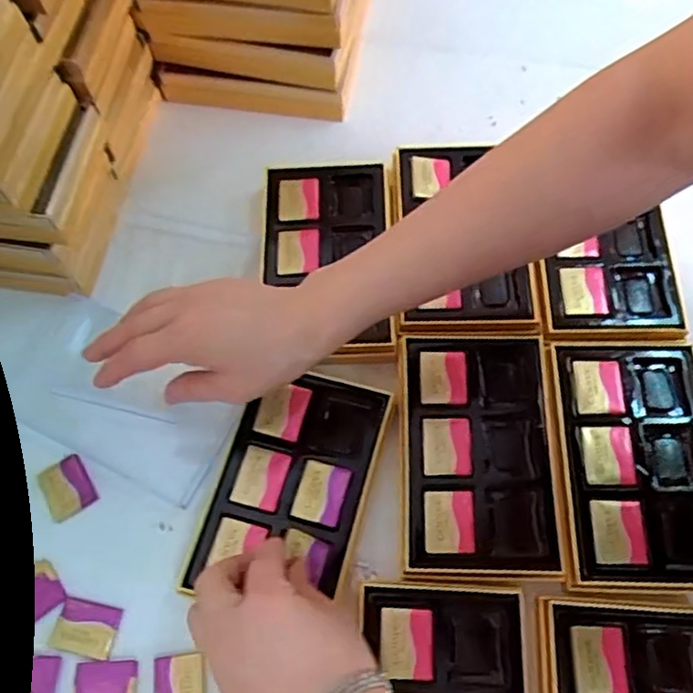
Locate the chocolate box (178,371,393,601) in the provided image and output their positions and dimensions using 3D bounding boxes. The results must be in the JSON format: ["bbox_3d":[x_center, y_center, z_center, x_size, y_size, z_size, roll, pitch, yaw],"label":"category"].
[{"bbox_3d":[-0.035,0.090,0.441,0.102,0.024,0.148,14,68,7],"label":"chocolate box"}]

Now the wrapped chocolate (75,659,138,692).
[{"bbox_3d":[-0.153,0.217,0.412,0.038,0.004,0.032,-5,67,-1],"label":"wrapped chocolate"}]

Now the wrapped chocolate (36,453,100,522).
[{"bbox_3d":[-0.201,0.100,0.464,0.034,0.004,0.040,-28,69,-10],"label":"wrapped chocolate"}]

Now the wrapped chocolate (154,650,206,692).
[{"bbox_3d":[-0.105,0.215,0.410,0.033,0.005,0.039,-8,67,-2],"label":"wrapped chocolate"}]

